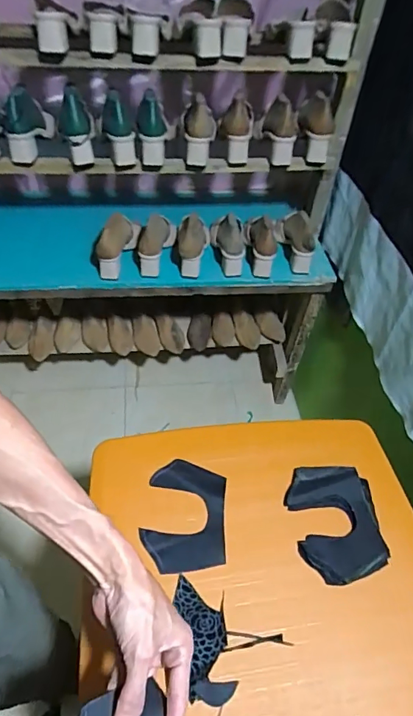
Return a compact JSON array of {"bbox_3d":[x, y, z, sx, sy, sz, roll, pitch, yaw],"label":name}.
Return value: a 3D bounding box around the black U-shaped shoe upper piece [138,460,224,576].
[{"bbox_3d":[-0.029,0.221,0.635,0.111,0.009,0.153,4,50,-2],"label":"black U-shaped shoe upper piece"}]

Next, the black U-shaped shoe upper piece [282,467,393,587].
[{"bbox_3d":[0.188,0.234,0.645,0.129,0.015,0.159,-1,50,-6],"label":"black U-shaped shoe upper piece"}]

